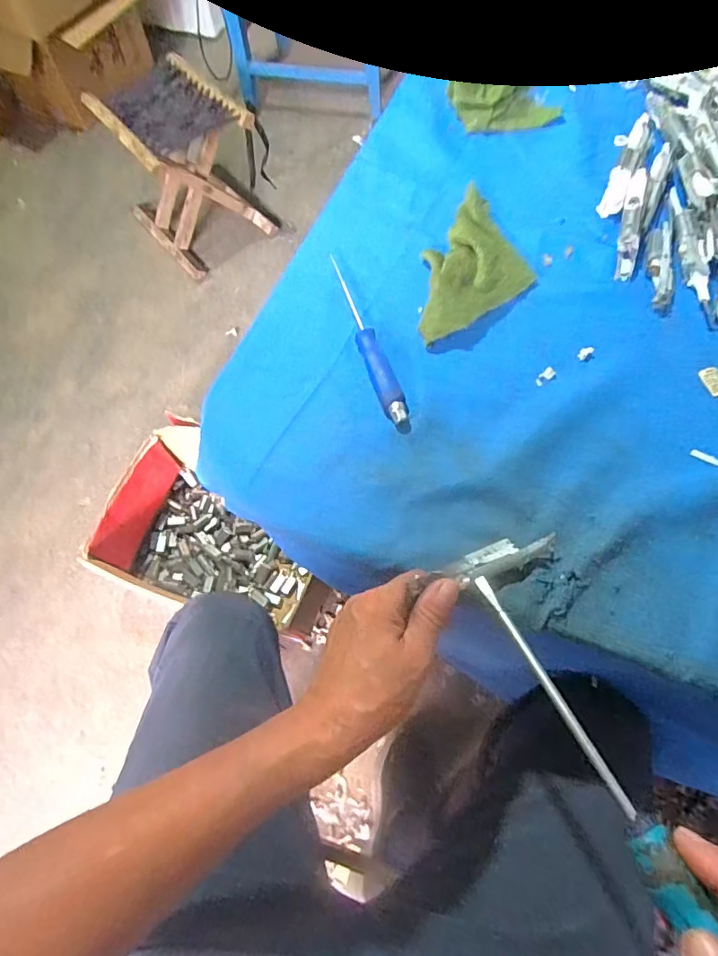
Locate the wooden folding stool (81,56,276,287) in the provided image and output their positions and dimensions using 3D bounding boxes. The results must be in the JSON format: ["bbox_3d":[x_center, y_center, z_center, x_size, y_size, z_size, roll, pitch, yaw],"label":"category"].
[{"bbox_3d":[-0.433,-0.772,1.299,0.284,0.308,0.308,-39,71,-14],"label":"wooden folding stool"}]

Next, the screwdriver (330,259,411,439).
[{"bbox_3d":[0.006,-0.116,0.437,0.020,0.014,0.181,-19,67,-5],"label":"screwdriver"}]

